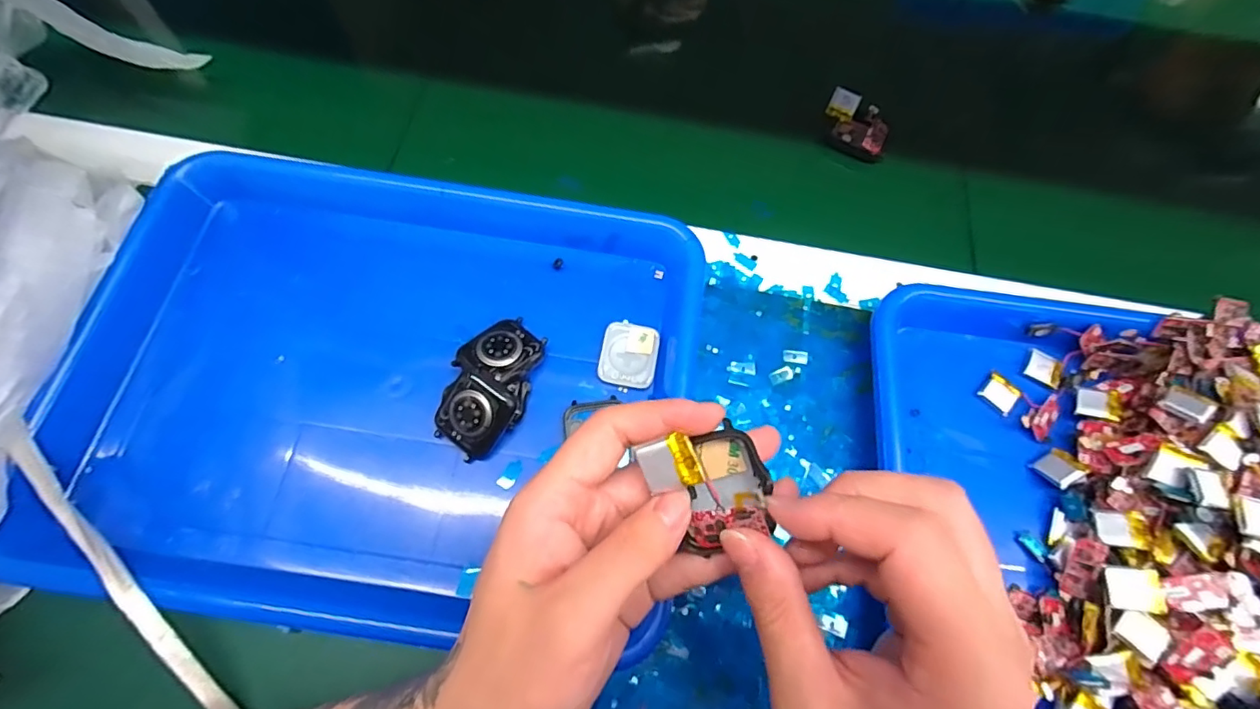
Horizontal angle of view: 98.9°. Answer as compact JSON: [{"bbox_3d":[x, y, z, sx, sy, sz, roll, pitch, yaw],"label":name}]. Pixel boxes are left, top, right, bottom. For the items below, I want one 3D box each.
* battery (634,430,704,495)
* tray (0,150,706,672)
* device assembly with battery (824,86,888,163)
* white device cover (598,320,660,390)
[{"bbox_3d":[0.014,0.040,0.196,0.021,0.004,0.017,-20,86,21],"label":"battery"},{"bbox_3d":[-0.133,0.018,0.314,0.324,0.057,0.254,10,68,1],"label":"tray"},{"bbox_3d":[0.170,-0.171,0.403,0.050,0.024,0.037,21,69,5],"label":"device assembly with battery"},{"bbox_3d":[0.000,0.001,0.324,0.033,0.005,0.039,10,68,1],"label":"white device cover"}]

